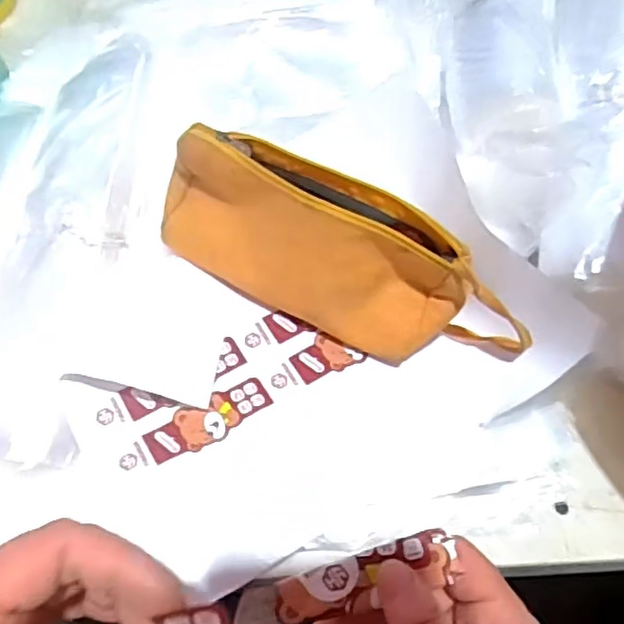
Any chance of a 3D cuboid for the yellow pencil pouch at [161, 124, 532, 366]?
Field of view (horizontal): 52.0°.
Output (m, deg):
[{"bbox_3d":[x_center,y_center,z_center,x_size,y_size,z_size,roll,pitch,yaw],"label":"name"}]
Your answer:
[{"bbox_3d":[0.016,-0.036,0.436,0.273,0.091,0.073,28,64,12],"label":"yellow pencil pouch"}]

